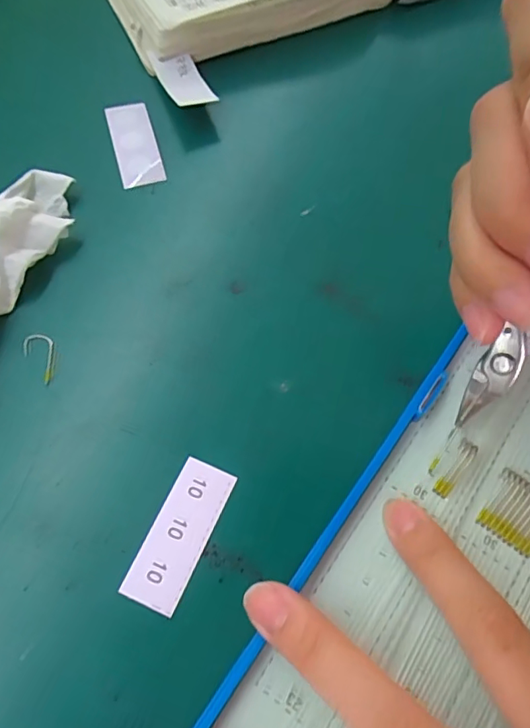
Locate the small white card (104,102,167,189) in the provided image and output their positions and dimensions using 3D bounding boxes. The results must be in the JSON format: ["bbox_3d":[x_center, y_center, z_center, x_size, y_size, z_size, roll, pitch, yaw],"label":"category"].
[{"bbox_3d":[-0.057,-0.096,0.224,0.018,0.006,0.046,-14,70,-9],"label":"small white card"}]

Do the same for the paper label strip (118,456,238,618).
[{"bbox_3d":[-0.027,0.053,0.161,0.018,0.004,0.046,24,69,6],"label":"paper label strip"}]

